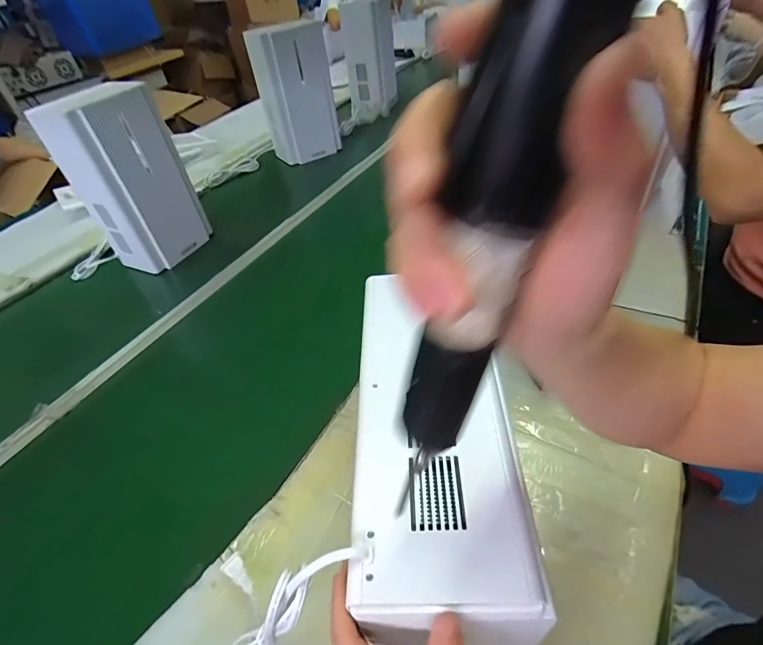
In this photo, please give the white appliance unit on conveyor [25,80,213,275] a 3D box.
[{"bbox_3d":[-0.549,-0.321,0.926,0.142,0.355,0.183,9,46,17],"label":"white appliance unit on conveyor"}]

